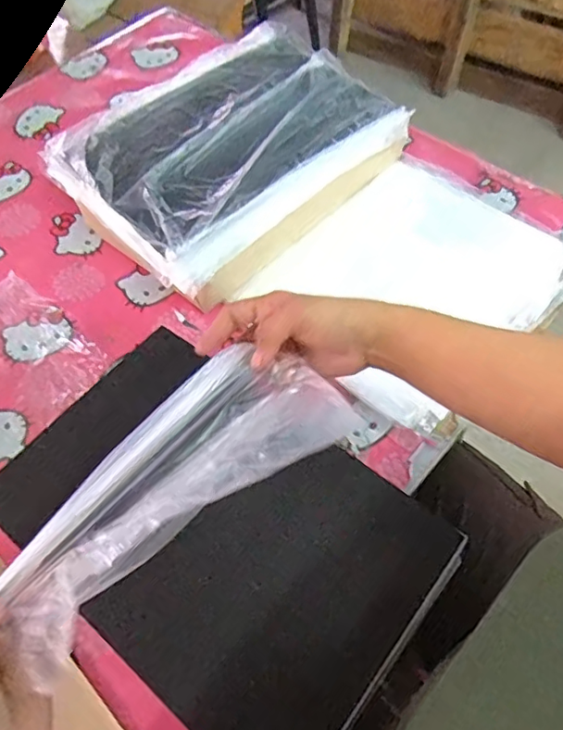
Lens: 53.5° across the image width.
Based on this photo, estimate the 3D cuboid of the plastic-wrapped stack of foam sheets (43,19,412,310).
[{"bbox_3d":[-0.068,-0.277,0.744,0.385,0.105,0.302,-40,64,-20],"label":"plastic-wrapped stack of foam sheets"}]

